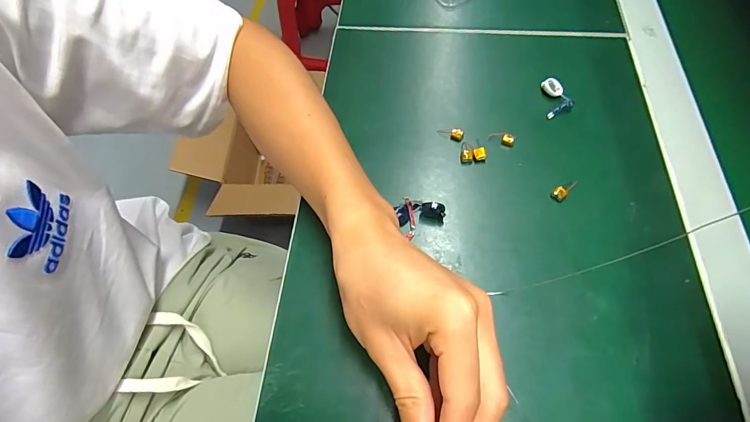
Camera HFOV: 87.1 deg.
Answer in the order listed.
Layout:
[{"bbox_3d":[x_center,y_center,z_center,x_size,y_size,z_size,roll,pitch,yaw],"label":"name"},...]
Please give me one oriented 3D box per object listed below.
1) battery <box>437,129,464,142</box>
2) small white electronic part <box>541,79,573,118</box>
[{"bbox_3d":[0.065,-0.068,0.343,0.023,0.007,0.007,16,64,12],"label":"battery"},{"bbox_3d":[0.165,-0.102,0.356,0.022,0.010,0.040,0,62,3],"label":"small white electronic part"}]

